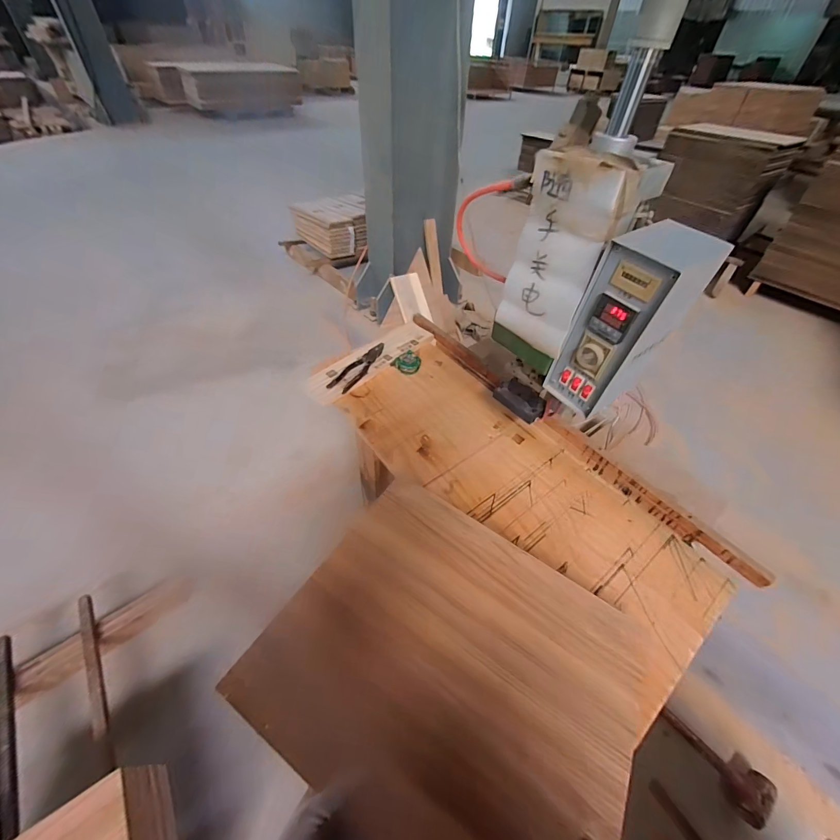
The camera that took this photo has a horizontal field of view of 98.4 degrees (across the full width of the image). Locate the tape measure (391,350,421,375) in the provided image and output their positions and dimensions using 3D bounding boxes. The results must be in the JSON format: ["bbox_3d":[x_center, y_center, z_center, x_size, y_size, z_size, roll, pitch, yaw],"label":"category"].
[{"bbox_3d":[-0.031,-0.139,0.887,0.054,0.028,0.057,-32,56,-29],"label":"tape measure"}]

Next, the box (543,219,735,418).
[{"bbox_3d":[0.285,-0.128,0.492,0.130,0.244,0.099,-25,53,-25],"label":"box"}]

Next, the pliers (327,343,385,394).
[{"bbox_3d":[-0.145,-0.127,0.865,0.046,0.022,0.189,21,49,16],"label":"pliers"}]

